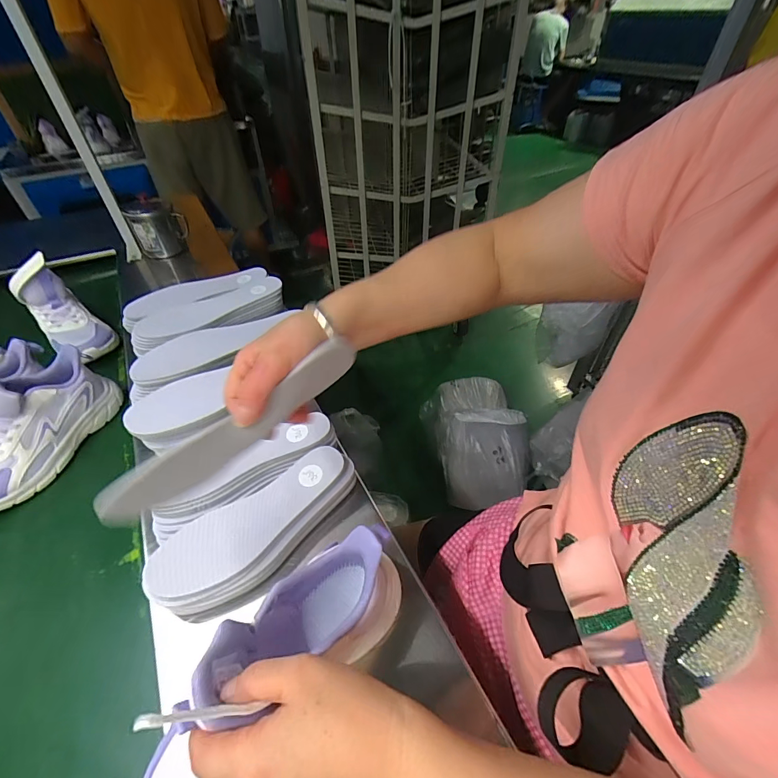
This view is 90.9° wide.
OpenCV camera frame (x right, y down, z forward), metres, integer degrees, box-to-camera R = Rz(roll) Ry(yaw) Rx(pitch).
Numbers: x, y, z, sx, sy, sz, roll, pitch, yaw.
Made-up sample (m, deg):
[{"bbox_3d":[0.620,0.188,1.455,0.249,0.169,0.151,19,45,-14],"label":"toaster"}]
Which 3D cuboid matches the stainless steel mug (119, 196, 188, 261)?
[{"bbox_3d":[-0.524,-0.366,0.879,0.114,0.110,0.076,-23,51,-24],"label":"stainless steel mug"}]

